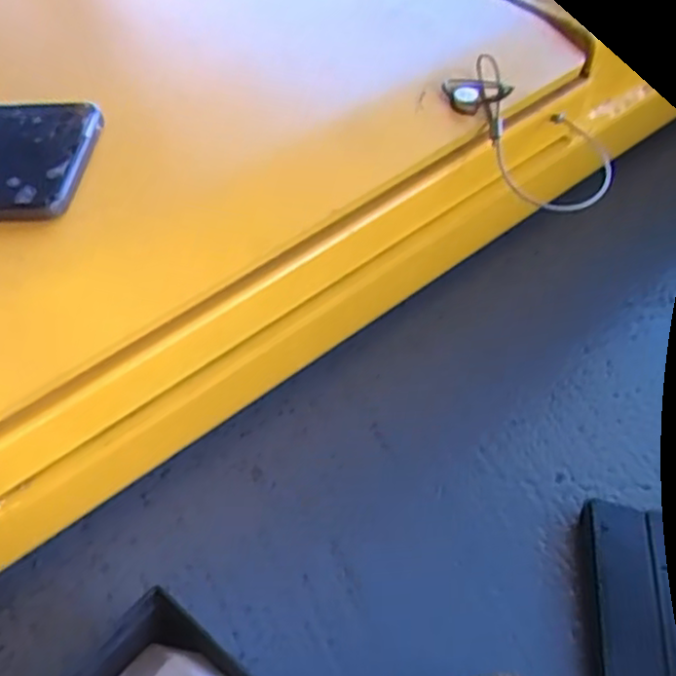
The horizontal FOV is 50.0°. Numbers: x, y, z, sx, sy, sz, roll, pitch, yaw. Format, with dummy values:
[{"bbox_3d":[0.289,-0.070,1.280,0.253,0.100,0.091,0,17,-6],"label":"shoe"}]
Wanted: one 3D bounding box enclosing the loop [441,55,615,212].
[{"bbox_3d":[0.107,-0.101,0.390,0.044,0.141,0.025,-45,51,24],"label":"loop"}]

